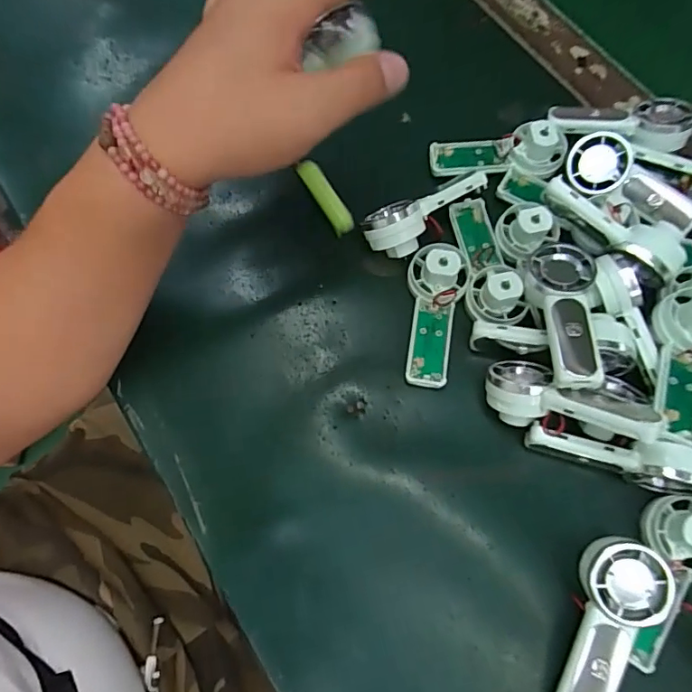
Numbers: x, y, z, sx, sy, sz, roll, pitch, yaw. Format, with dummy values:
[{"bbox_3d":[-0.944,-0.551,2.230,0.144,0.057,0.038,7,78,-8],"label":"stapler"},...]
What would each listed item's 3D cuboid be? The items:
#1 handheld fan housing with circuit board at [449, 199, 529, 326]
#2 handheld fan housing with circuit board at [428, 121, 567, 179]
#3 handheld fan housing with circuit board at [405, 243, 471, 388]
[{"bbox_3d":[0.091,-0.057,0.331,0.034,0.022,0.094,-7,72,0],"label":"handheld fan housing with circuit board"},{"bbox_3d":[0.107,-0.134,0.357,0.092,0.023,0.035,-7,72,0],"label":"handheld fan housing with circuit board"},{"bbox_3d":[0.053,-0.021,0.322,0.036,0.027,0.089,12,73,6],"label":"handheld fan housing with circuit board"}]

